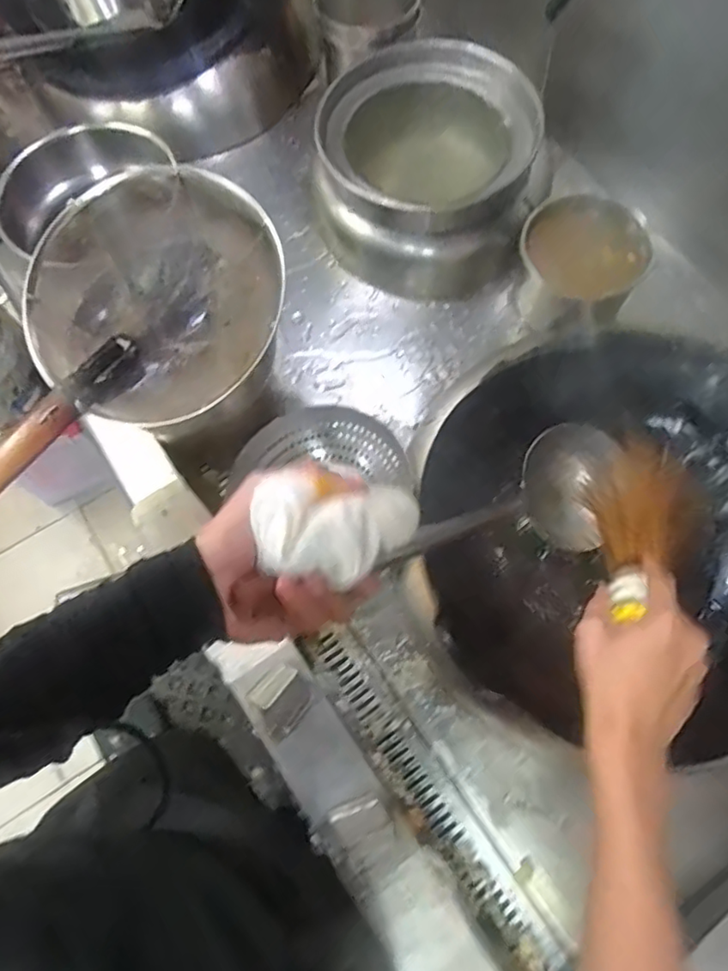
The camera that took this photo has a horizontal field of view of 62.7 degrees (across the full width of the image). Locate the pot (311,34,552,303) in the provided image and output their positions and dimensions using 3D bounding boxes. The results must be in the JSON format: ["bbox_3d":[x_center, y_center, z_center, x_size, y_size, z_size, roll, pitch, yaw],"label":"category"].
[{"bbox_3d":[0.090,-0.481,0.916,0.331,0.188,0.315,-1,70,1],"label":"pot"}]

